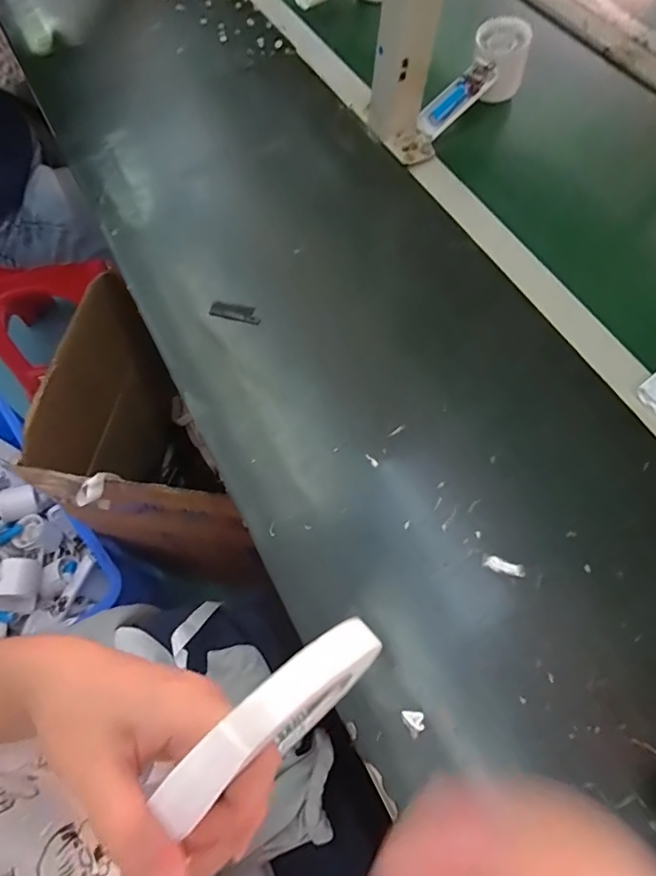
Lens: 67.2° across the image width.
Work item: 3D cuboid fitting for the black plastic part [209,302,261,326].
[{"bbox_3d":[-0.081,-0.110,0.435,0.045,0.004,0.016,11,83,2],"label":"black plastic part"}]

